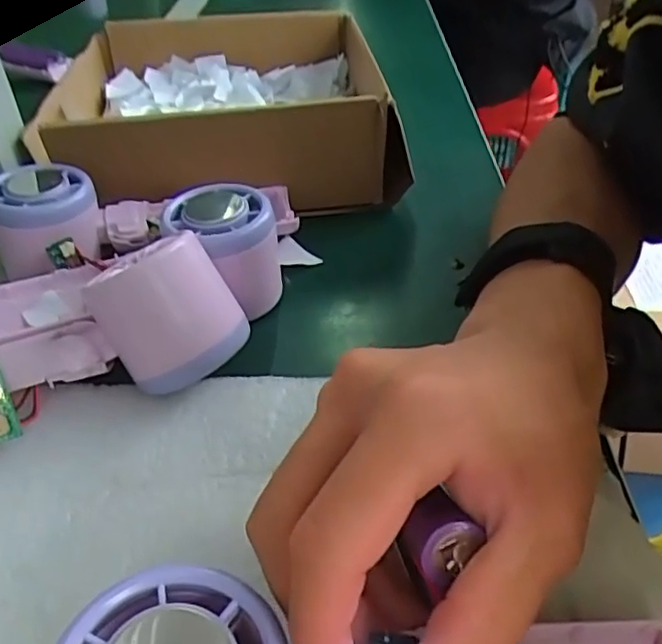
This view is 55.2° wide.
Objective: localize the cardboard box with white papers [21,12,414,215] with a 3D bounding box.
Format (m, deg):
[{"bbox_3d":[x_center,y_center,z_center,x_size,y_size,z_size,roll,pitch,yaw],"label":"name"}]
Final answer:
[{"bbox_3d":[-0.076,-0.172,0.481,0.208,0.076,0.266,-4,40,-6],"label":"cardboard box with white papers"}]

